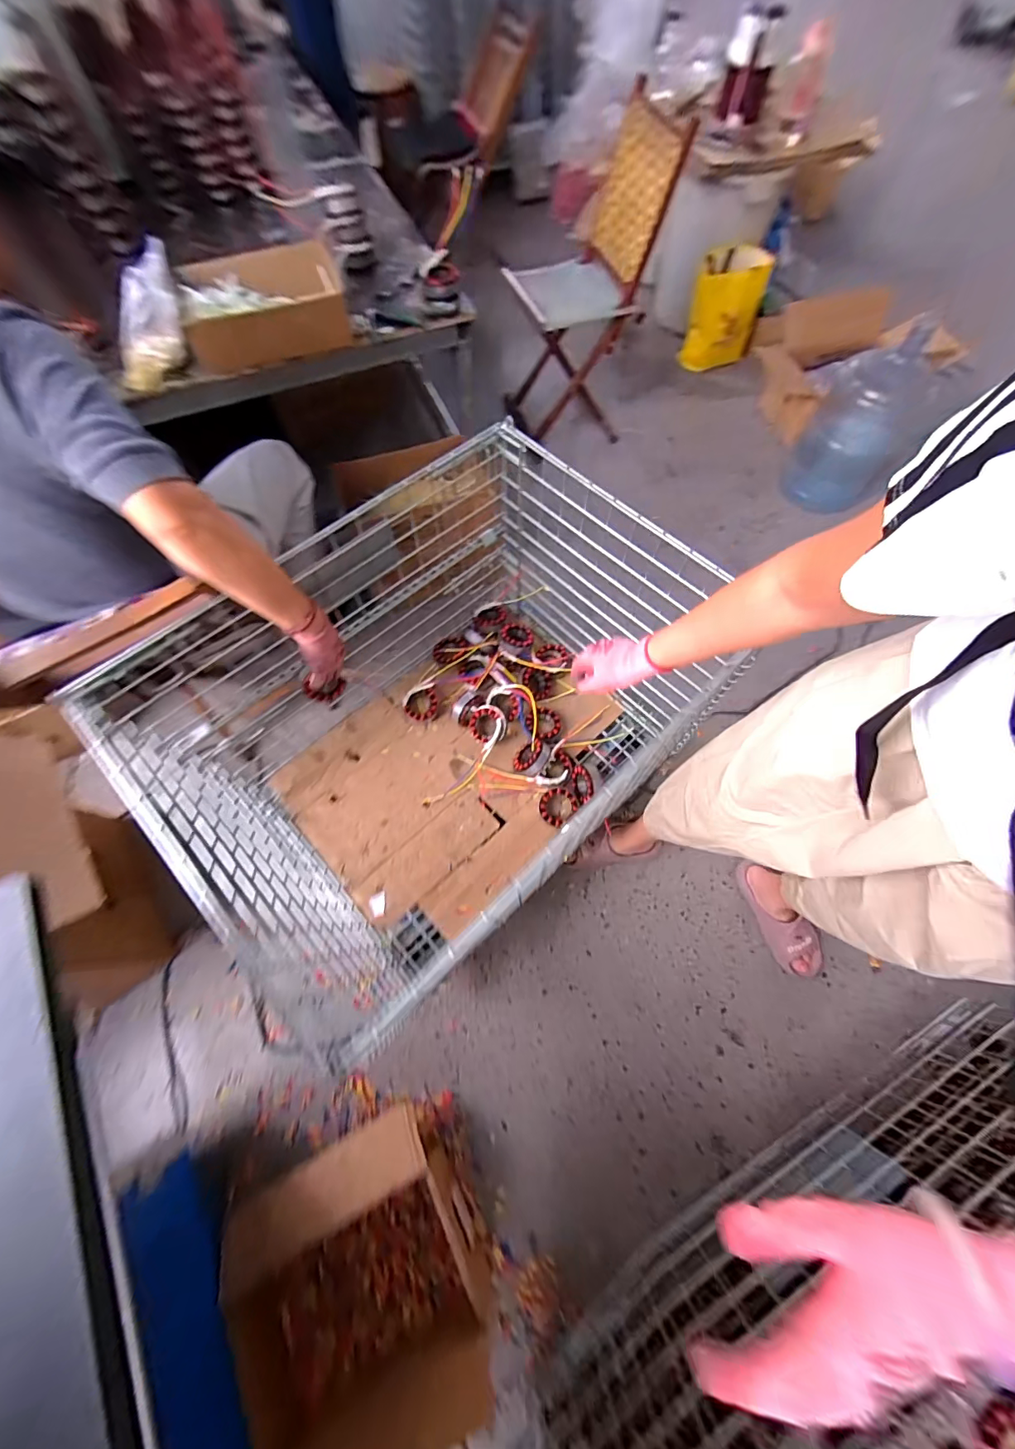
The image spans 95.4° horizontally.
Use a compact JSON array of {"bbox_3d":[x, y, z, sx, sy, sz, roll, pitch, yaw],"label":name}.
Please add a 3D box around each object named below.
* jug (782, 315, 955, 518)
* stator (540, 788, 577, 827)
[{"bbox_3d":[1.088,-0.905,1.395,0.300,0.428,0.326,34,71,14],"label":"jug"},{"bbox_3d":[0.109,0.180,1.029,0.089,0.040,0.073,-42,72,-16],"label":"stator"}]

